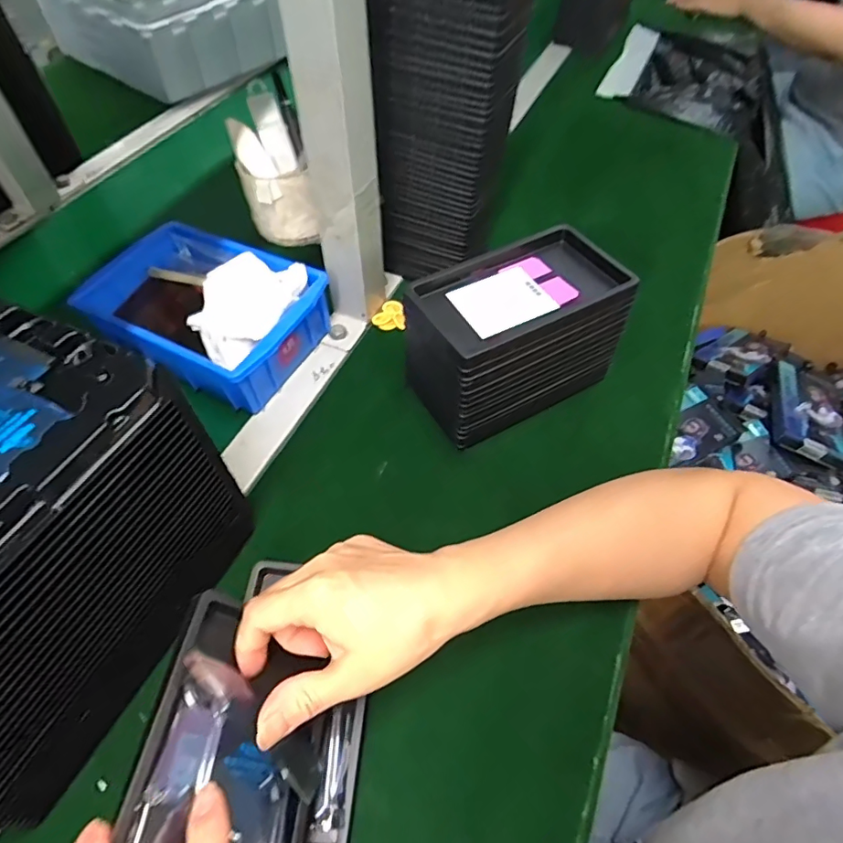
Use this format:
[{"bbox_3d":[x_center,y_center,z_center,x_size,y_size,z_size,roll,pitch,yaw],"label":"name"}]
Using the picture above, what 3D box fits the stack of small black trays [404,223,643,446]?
[{"bbox_3d":[0.076,-0.073,0.444,0.166,0.101,0.118,-28,59,-19],"label":"stack of small black trays"}]

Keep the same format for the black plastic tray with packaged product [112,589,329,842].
[{"bbox_3d":[-0.098,0.170,0.270,0.086,0.025,0.148,30,37,-27],"label":"black plastic tray with packaged product"}]

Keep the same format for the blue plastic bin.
[{"bbox_3d":[-0.203,-0.111,0.497,0.219,0.069,0.136,28,59,19],"label":"blue plastic bin"}]

